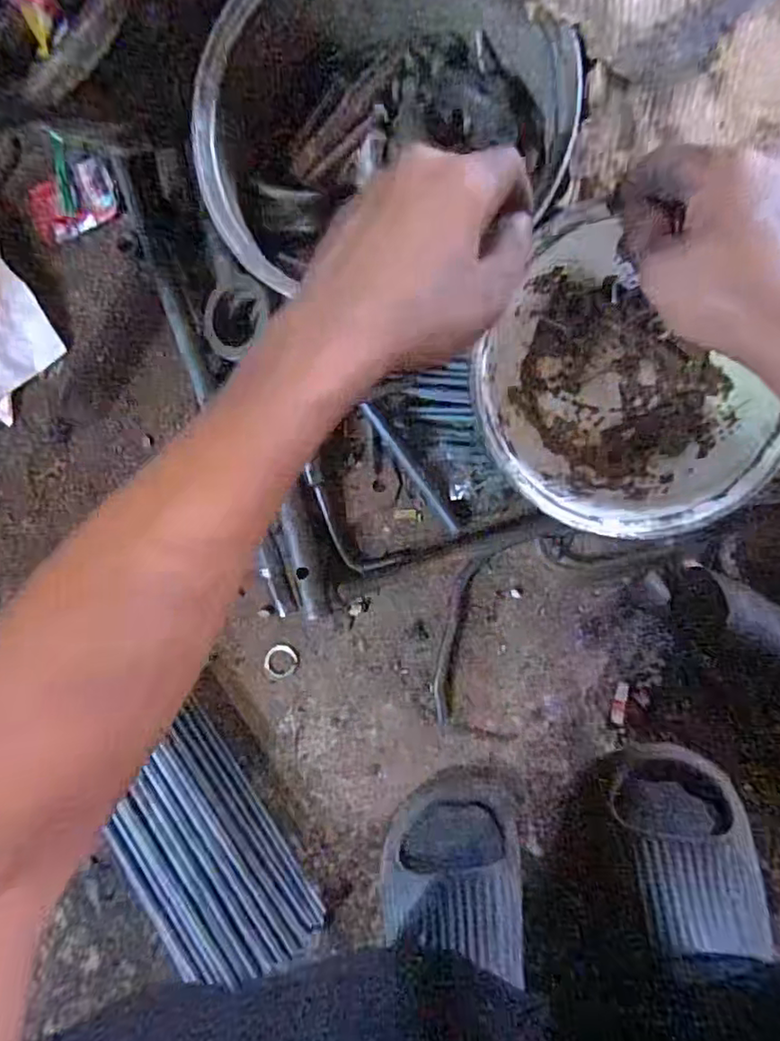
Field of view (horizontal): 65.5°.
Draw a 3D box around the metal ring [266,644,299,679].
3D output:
[{"bbox_3d":[-0.095,0.124,0.535,0.032,0.004,0.029,-29,84,4],"label":"metal ring"}]

